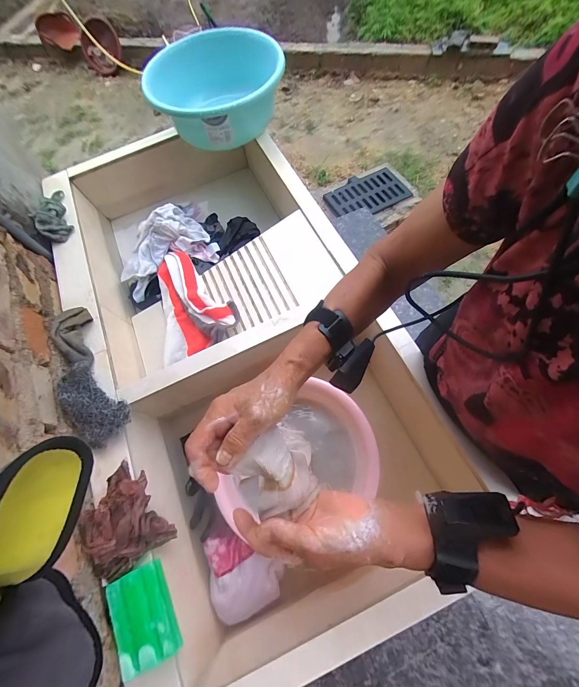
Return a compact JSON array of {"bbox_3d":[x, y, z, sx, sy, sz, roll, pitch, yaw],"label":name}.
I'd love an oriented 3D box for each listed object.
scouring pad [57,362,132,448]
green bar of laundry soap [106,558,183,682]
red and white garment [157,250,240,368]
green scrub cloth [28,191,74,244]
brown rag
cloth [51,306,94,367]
[{"bbox_3d":[-0.328,0.096,0.474,0.142,0.040,0.078,38,74,17],"label":"scouring pad"},{"bbox_3d":[-0.186,0.343,0.372,0.073,0.023,0.099,-23,68,-7],"label":"green bar of laundry soap"},{"bbox_3d":[-0.213,-0.113,0.651,0.169,0.069,0.280,-14,67,-3],"label":"red and white garment"},{"bbox_3d":[-0.545,-0.298,0.670,0.060,0.043,0.145,-26,68,-8],"label":"green scrub cloth"},{"bbox_3d":[-0.241,0.246,0.420,0.095,0.062,0.131,-28,68,-8],"label":"brown rag"},{"bbox_3d":[-0.398,-0.013,0.537,0.055,0.031,0.129,-19,67,-5],"label":"cloth"}]

